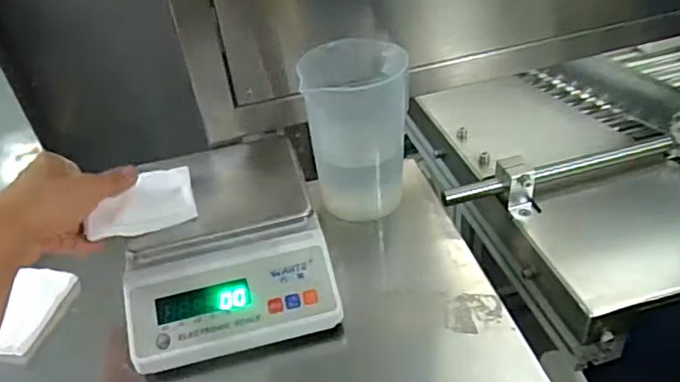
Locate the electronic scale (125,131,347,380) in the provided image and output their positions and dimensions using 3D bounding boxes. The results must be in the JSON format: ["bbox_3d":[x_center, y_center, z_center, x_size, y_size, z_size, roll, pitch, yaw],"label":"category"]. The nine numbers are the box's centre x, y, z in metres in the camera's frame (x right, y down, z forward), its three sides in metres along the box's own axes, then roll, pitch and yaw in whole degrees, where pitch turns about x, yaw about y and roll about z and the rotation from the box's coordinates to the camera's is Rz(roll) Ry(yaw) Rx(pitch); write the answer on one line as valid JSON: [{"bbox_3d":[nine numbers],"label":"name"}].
[{"bbox_3d":[-0.111,0.050,0.586,0.192,0.088,0.236,-13,39,-6],"label":"electronic scale"}]

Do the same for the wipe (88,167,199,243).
[{"bbox_3d":[-0.185,0.012,0.543,0.093,0.013,0.056,-11,72,-8],"label":"wipe"}]

